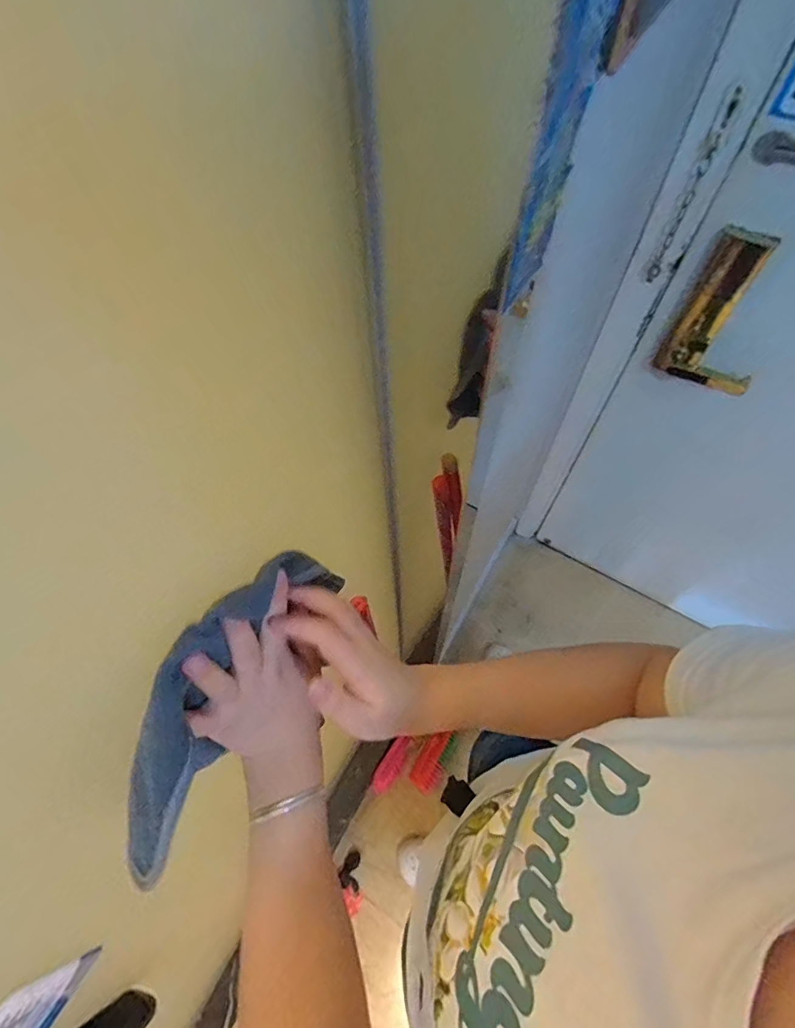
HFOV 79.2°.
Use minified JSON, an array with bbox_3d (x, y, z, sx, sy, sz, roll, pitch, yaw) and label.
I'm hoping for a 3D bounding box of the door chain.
[{"bbox_3d":[0.433,-0.475,0.722,0.026,0.246,0.027,20,63,12],"label":"door chain"}]

